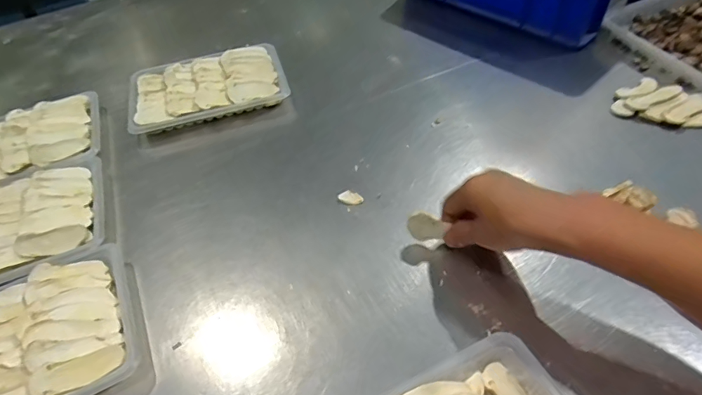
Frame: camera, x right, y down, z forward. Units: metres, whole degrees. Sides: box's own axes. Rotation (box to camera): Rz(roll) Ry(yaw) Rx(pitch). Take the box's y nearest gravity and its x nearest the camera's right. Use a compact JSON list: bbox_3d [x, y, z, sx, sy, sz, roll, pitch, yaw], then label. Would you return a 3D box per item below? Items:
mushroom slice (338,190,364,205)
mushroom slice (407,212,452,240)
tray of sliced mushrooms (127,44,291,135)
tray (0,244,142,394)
[{"bbox_3d":[0.000,0.000,0.486,0.027,0.005,0.015,14,52,19],"label":"mushroom slice"},{"bbox_3d":[0.070,0.027,0.421,0.033,0.026,0.005,5,16,11],"label":"mushroom slice"},{"bbox_3d":[-0.198,-0.155,0.625,0.210,0.033,0.133,-17,49,-8],"label":"tray of sliced mushrooms"},{"bbox_3d":[-0.293,0.132,0.381,0.206,0.034,0.143,-23,50,-13],"label":"tray"}]

